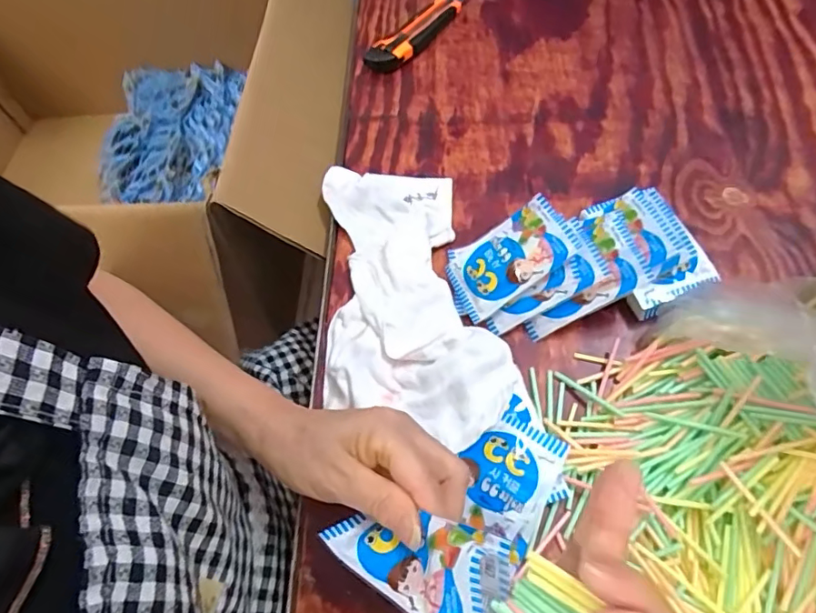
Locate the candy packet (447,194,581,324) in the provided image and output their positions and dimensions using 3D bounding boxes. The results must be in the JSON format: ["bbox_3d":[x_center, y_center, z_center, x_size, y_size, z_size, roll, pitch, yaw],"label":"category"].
[{"bbox_3d":[0.083,-0.041,0.450,0.102,0.010,0.069,-34,57,17],"label":"candy packet"}]

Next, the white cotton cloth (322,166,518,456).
[{"bbox_3d":[0.001,-0.015,0.457,0.140,0.028,0.260,-5,61,1],"label":"white cotton cloth"}]

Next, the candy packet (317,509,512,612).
[{"bbox_3d":[0.000,0.130,0.274,0.098,0.029,0.044,-5,56,37],"label":"candy packet"}]

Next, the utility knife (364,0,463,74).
[{"bbox_3d":[0.011,-0.321,0.625,0.041,0.023,0.153,32,68,19],"label":"utility knife"}]

